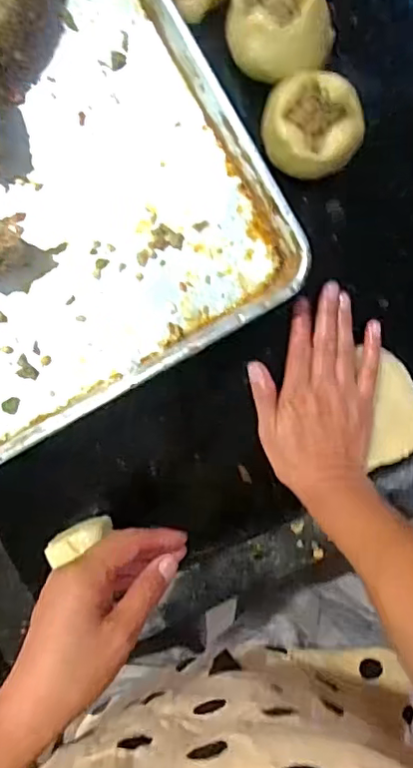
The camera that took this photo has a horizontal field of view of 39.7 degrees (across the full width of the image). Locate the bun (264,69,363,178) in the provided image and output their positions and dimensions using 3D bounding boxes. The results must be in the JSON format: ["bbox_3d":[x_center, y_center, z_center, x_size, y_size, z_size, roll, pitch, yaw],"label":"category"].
[{"bbox_3d":[0.086,-0.206,0.472,0.081,0.052,0.077,-6,92,1],"label":"bun"}]

